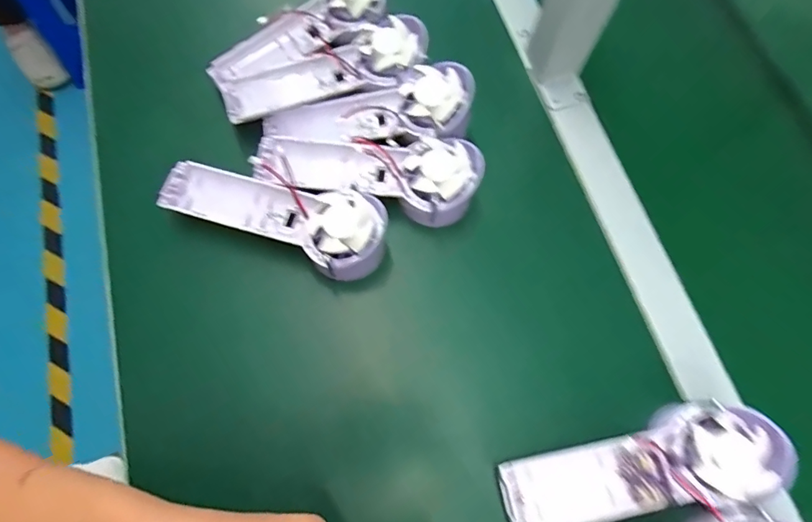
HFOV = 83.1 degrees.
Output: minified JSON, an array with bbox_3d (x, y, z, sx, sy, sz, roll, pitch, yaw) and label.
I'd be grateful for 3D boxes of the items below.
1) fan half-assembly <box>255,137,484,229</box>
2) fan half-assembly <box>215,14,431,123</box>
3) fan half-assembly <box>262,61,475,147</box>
[{"bbox_3d":[-0.030,-0.071,0.372,0.173,0.048,0.063,9,71,1],"label":"fan half-assembly"},{"bbox_3d":[-0.066,-0.162,0.389,0.176,0.029,0.054,-21,73,-9],"label":"fan half-assembly"},{"bbox_3d":[-0.031,-0.125,0.383,0.171,0.039,0.061,-6,72,-4],"label":"fan half-assembly"}]

